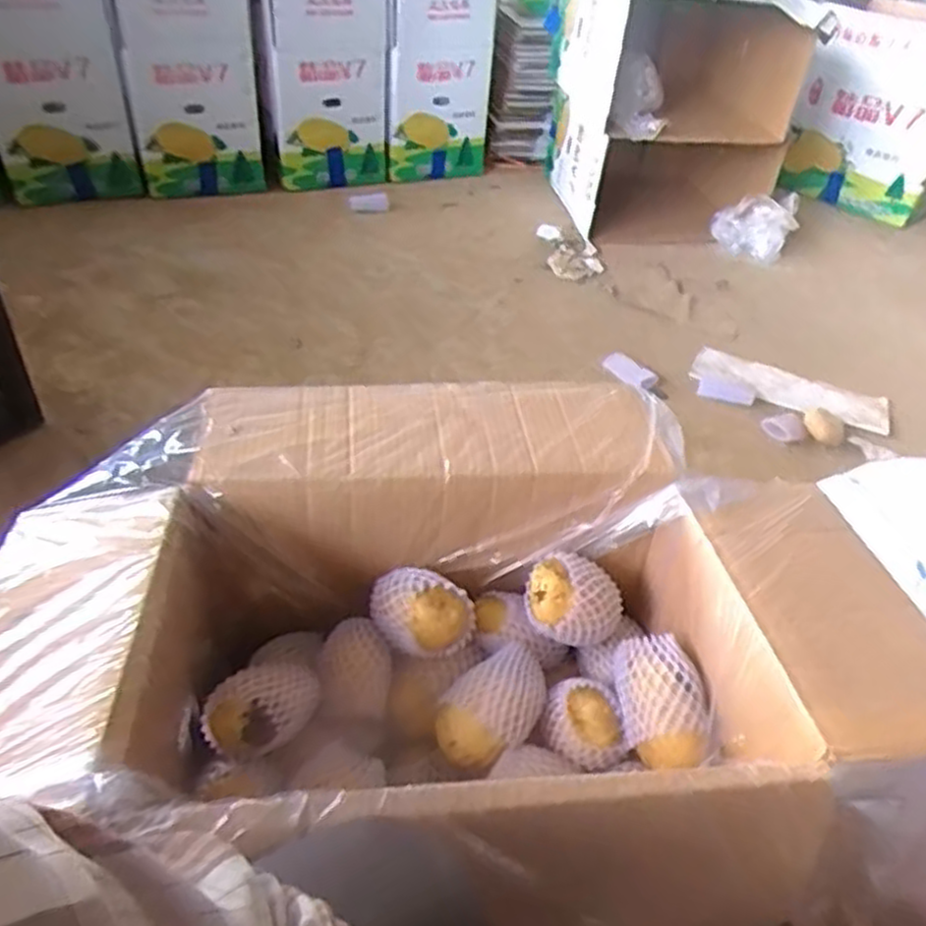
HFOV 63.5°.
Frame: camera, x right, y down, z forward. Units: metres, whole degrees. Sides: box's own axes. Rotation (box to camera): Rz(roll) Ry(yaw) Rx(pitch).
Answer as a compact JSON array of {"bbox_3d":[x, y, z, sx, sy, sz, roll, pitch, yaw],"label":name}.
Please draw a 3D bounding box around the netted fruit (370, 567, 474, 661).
[{"bbox_3d":[-0.041,0.139,0.686,0.094,0.073,0.060,20,42,15],"label":"netted fruit"}]

